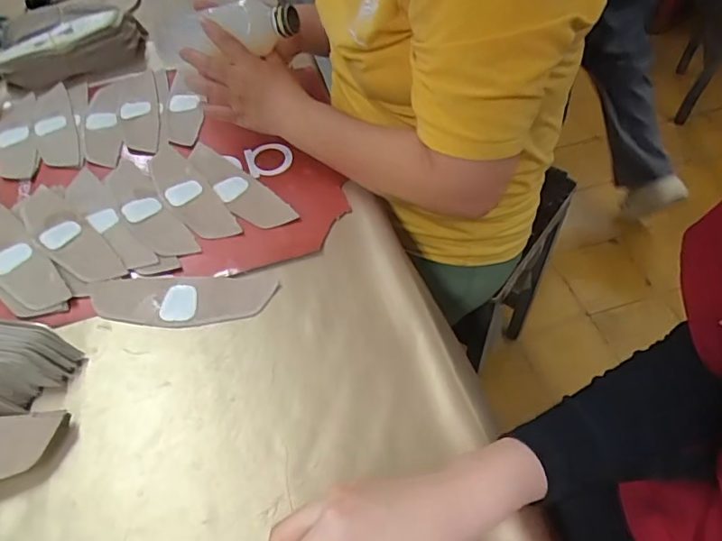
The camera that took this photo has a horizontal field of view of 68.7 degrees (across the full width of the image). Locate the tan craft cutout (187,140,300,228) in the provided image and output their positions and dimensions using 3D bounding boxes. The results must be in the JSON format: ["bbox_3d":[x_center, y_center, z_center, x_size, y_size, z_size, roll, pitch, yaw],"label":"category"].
[{"bbox_3d":[-0.142,-0.099,0.603,0.051,0.005,0.175,-34,58,-22],"label":"tan craft cutout"}]

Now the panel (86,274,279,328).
[{"bbox_3d":[-0.172,0.028,0.506,0.176,0.005,0.056,-2,52,1],"label":"panel"}]

